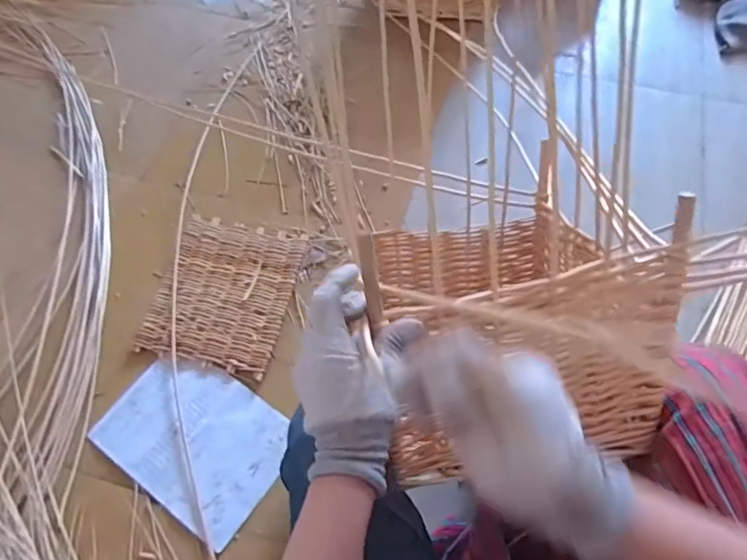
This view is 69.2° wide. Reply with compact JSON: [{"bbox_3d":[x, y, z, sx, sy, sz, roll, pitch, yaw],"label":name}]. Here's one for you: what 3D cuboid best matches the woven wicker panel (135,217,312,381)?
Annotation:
[{"bbox_3d":[-0.284,0.018,1.053,0.248,0.019,0.303,12,63,8],"label":"woven wicker panel"}]

